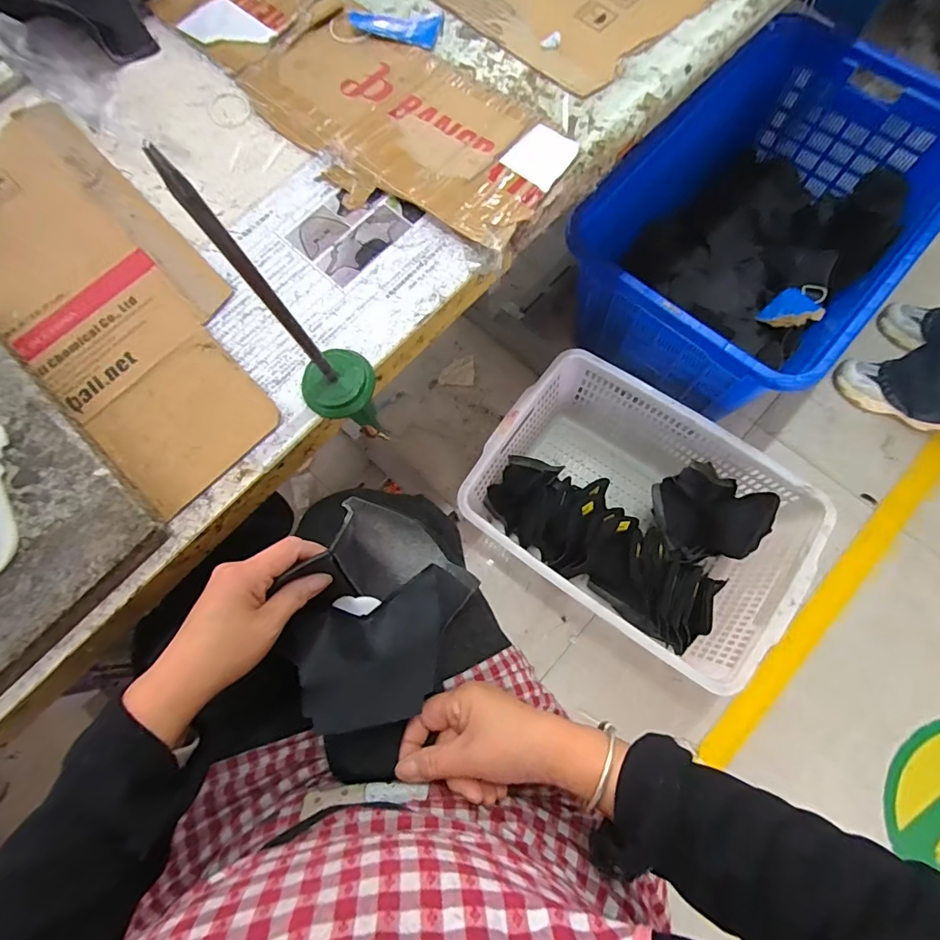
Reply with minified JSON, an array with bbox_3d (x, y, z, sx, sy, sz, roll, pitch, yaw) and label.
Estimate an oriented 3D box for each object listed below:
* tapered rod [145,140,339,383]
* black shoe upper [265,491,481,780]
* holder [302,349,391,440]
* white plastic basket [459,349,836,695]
[{"bbox_3d":[-0.120,-0.099,0.315,0.014,0.239,0.009,-27,75,-4],"label":"tapered rod"},{"bbox_3d":[-0.081,0.139,0.398,0.123,0.084,0.207,20,77,7],"label":"black shoe upper"},{"bbox_3d":[-0.109,-0.064,0.434,0.059,0.070,0.064,-1,75,2],"label":"holder"},{"bbox_3d":[0.316,0.086,0.996,0.570,0.251,0.410,35,79,12],"label":"white plastic basket"}]

